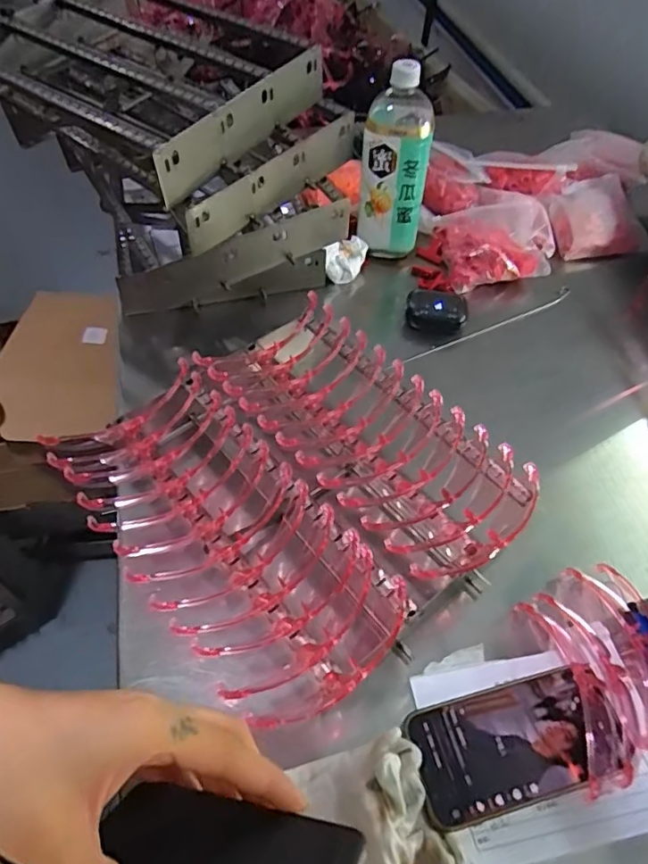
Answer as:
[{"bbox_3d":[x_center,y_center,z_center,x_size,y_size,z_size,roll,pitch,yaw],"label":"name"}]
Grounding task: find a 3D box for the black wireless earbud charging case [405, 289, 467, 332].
[{"bbox_3d":[0.137,-0.149,0.689,0.070,0.021,0.052,8,53,5],"label":"black wireless earbud charging case"}]

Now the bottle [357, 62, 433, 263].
[{"bbox_3d":[0.086,-0.321,0.702,0.078,0.237,0.067,4,53,2],"label":"bottle"}]

